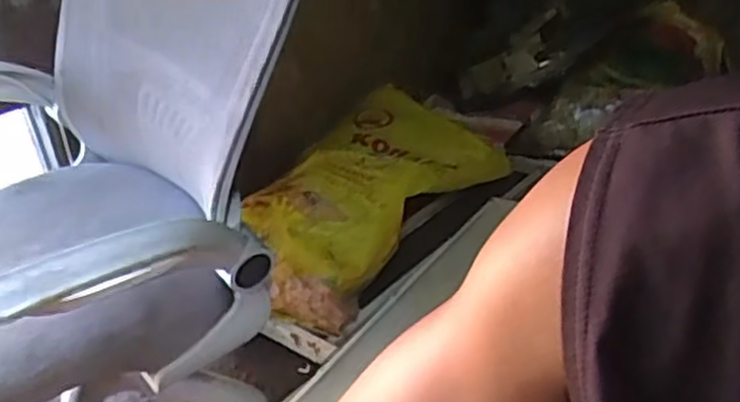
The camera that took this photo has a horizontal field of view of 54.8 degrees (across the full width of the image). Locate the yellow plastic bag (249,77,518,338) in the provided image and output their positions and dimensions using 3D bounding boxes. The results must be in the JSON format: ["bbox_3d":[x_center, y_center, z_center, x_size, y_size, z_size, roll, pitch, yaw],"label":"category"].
[{"bbox_3d":[-0.006,-0.023,1.410,0.320,0.158,0.632,18,37,35],"label":"yellow plastic bag"}]

